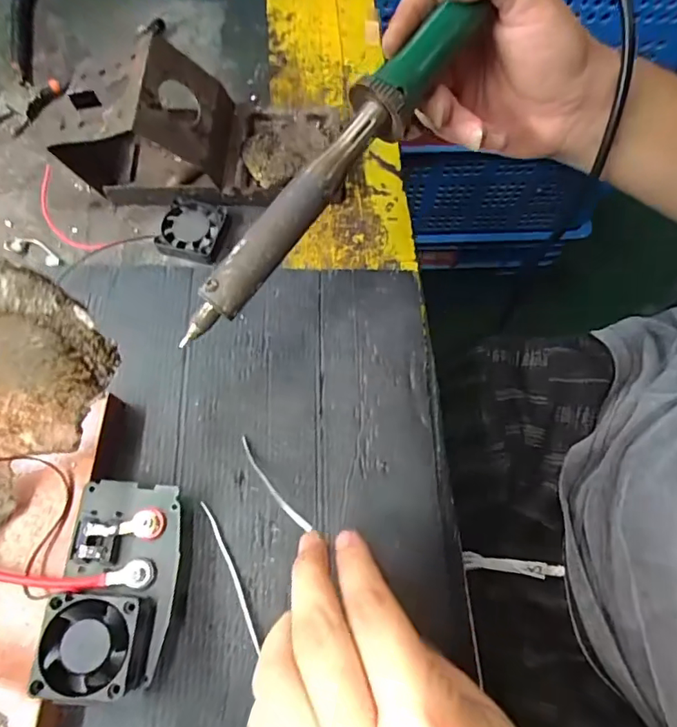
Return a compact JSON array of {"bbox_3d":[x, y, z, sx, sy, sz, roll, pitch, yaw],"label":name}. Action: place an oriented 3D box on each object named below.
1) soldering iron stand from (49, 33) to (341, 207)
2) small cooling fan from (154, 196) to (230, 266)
[{"bbox_3d":[-0.087,-0.153,0.330,0.168,0.082,0.073,-7,70,-3],"label":"soldering iron stand"},{"bbox_3d":[-0.099,-0.089,0.345,0.039,0.010,0.041,14,70,5],"label":"small cooling fan"}]

